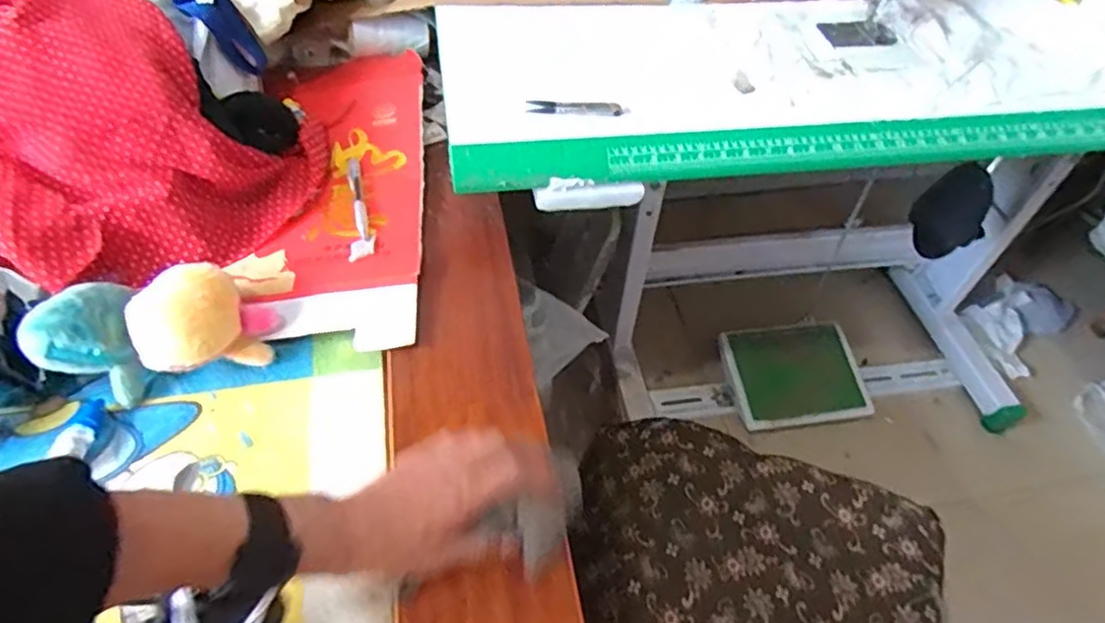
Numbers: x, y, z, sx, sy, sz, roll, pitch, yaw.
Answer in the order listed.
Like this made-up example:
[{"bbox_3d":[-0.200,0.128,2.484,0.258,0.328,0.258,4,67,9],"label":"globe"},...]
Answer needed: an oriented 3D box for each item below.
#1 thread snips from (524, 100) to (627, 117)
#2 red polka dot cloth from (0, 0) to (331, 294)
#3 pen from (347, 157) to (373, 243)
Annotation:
[{"bbox_3d":[0.028,-0.216,0.687,0.107,0.009,0.018,1,50,-2],"label":"thread snips"},{"bbox_3d":[-0.555,-0.212,0.653,0.576,0.169,0.278,20,52,14],"label":"red polka dot cloth"},{"bbox_3d":[-0.208,-0.122,0.691,0.013,0.005,0.138,-12,51,-12],"label":"pen"}]

